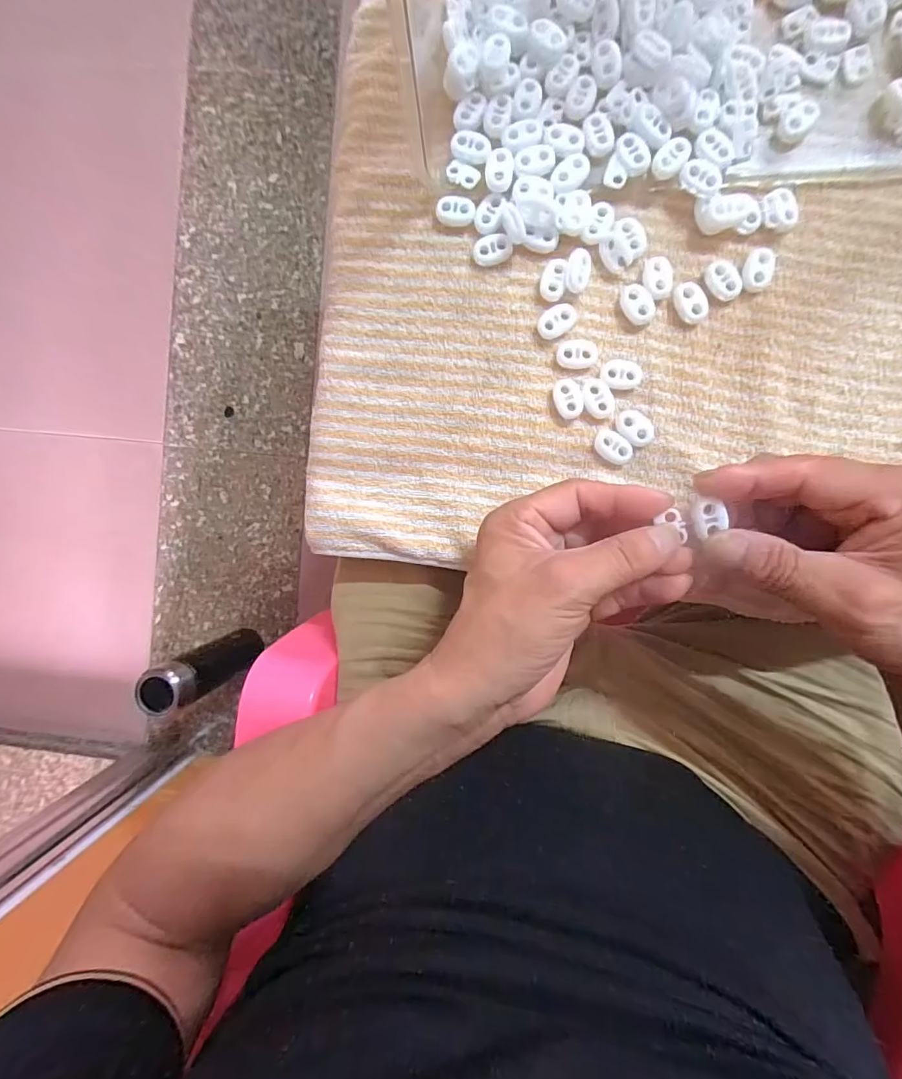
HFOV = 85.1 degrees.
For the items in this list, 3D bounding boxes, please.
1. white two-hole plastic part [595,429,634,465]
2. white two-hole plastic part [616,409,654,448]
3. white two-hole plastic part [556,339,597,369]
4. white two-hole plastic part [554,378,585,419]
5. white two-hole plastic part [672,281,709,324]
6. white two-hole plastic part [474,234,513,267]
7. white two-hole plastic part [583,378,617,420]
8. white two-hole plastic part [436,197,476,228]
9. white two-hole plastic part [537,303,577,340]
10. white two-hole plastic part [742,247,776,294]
[{"bbox_3d":[0.092,-0.052,0.278,0.023,0.007,0.015,39,94,2],"label":"white two-hole plastic part"},{"bbox_3d":[0.104,-0.063,0.277,0.023,0.004,0.017,35,94,2],"label":"white two-hole plastic part"},{"bbox_3d":[0.071,-0.105,0.278,0.022,0.004,0.016,-4,92,4],"label":"white two-hole plastic part"},{"bbox_3d":[0.067,-0.080,0.280,0.015,0.005,0.023,-13,91,4],"label":"white two-hole plastic part"},{"bbox_3d":[0.132,-0.131,0.271,0.014,0.007,0.023,-27,90,4],"label":"white two-hole plastic part"},{"bbox_3d":[0.024,-0.164,0.279,0.021,0.006,0.015,-19,91,4],"label":"white two-hole plastic part"},{"bbox_3d":[0.083,-0.079,0.276,0.015,0.004,0.023,-25,90,4],"label":"white two-hole plastic part"},{"bbox_3d":[0.003,-0.186,0.279,0.021,0.005,0.013,7,92,4],"label":"white two-hole plastic part"},{"bbox_3d":[0.060,-0.123,0.278,0.023,0.006,0.015,-32,90,4],"label":"white two-hole plastic part"},{"bbox_3d":[0.167,-0.146,0.269,0.015,0.007,0.024,8,92,3],"label":"white two-hole plastic part"}]

